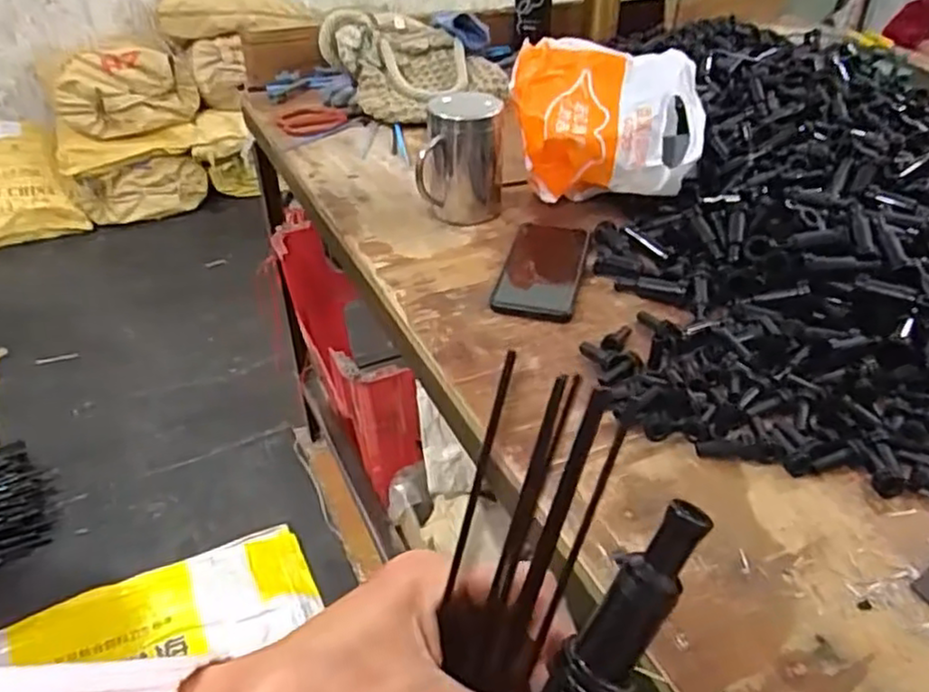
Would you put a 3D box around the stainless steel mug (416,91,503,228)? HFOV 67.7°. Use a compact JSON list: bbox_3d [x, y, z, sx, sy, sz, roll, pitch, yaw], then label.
[{"bbox_3d":[-0.002,-0.201,0.744,0.082,0.119,0.100,5,38,6],"label":"stainless steel mug"}]

